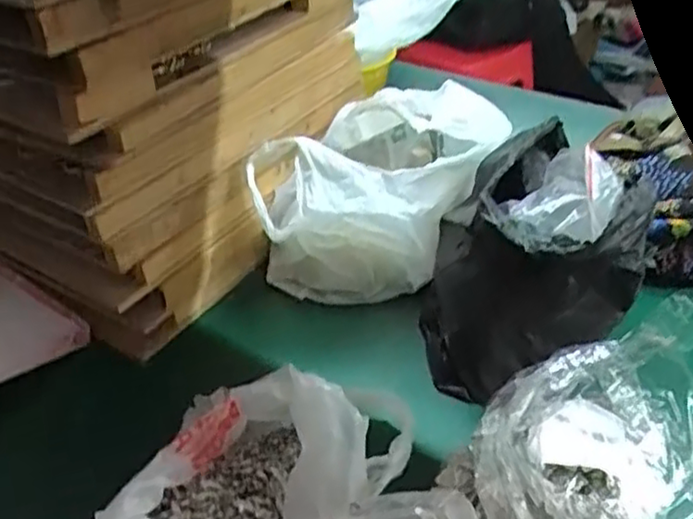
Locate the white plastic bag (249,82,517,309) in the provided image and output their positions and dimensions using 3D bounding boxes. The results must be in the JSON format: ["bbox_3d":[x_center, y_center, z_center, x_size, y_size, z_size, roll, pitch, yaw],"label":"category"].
[{"bbox_3d":[0.026,-0.073,0.725,0.181,0.165,0.249,26,47,32],"label":"white plastic bag"}]

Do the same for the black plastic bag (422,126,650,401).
[{"bbox_3d":[0.149,-0.018,0.629,0.162,0.175,0.220,-5,38,-1],"label":"black plastic bag"}]

